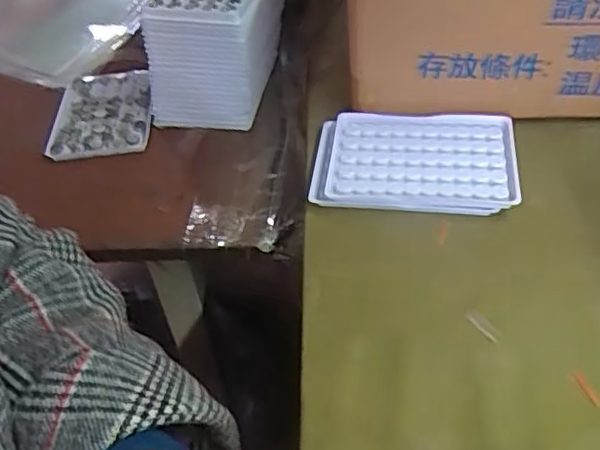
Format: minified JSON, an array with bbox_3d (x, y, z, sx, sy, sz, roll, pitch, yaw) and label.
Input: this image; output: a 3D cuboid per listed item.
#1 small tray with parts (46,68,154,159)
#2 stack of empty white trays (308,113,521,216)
[{"bbox_3d":[-0.188,-0.109,0.617,0.093,0.015,0.125,-8,46,-1],"label":"small tray with parts"},{"bbox_3d":[0.081,-0.046,0.465,0.142,0.022,0.089,3,47,9],"label":"stack of empty white trays"}]

